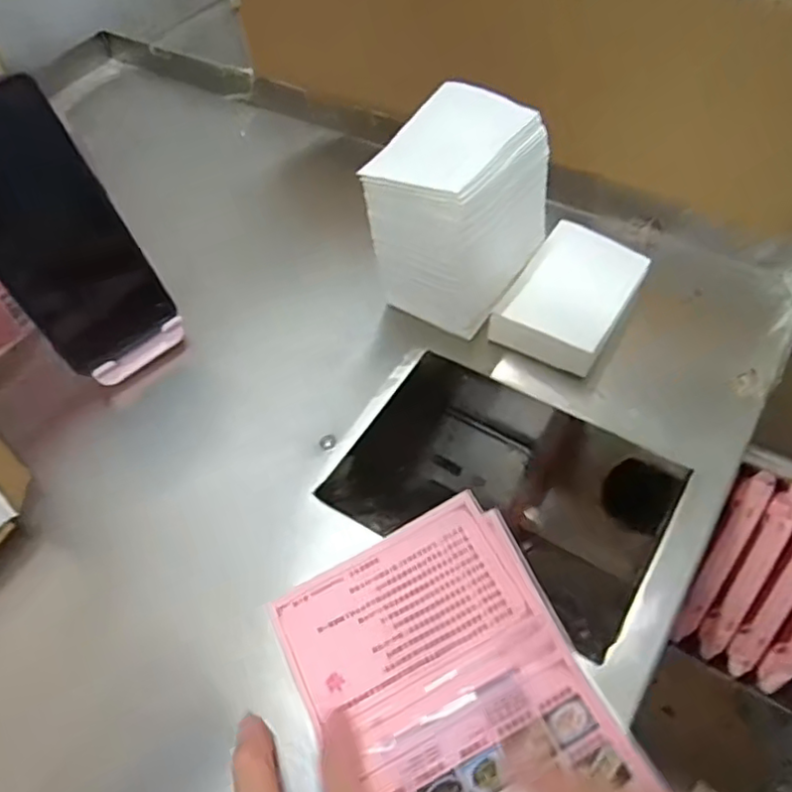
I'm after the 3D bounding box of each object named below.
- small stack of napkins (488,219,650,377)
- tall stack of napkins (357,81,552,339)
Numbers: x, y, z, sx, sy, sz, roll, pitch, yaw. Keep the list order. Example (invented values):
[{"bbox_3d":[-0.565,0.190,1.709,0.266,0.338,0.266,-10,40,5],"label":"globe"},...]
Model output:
[{"bbox_3d":[0.115,-0.067,0.415,0.066,0.029,0.099,25,59,22],"label":"small stack of napkins"},{"bbox_3d":[0.042,-0.116,0.408,0.081,0.106,0.103,25,59,22],"label":"tall stack of napkins"}]

